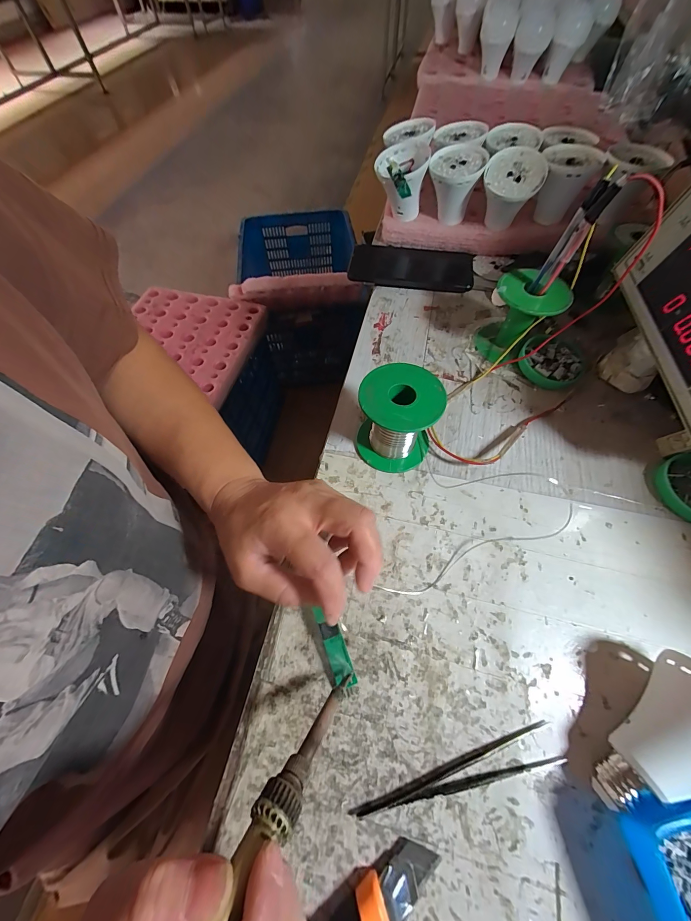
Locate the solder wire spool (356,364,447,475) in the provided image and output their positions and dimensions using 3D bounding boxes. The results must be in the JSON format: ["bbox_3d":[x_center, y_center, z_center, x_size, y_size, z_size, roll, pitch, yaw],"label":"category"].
[{"bbox_3d":[0.045,-0.033,0.285,0.066,0.072,0.065,0,62,1],"label":"solder wire spool"}]

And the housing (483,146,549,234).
[{"bbox_3d":[0.201,-0.326,0.396,0.078,0.056,0.068,-39,75,4],"label":"housing"}]

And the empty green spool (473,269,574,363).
[{"bbox_3d":[0.183,-0.149,0.344,0.069,0.072,0.063,34,67,18],"label":"empty green spool"}]

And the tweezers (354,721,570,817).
[{"bbox_3d":[0.069,0.192,0.199,0.130,0.007,0.020,-11,62,-5],"label":"tweezers"}]

